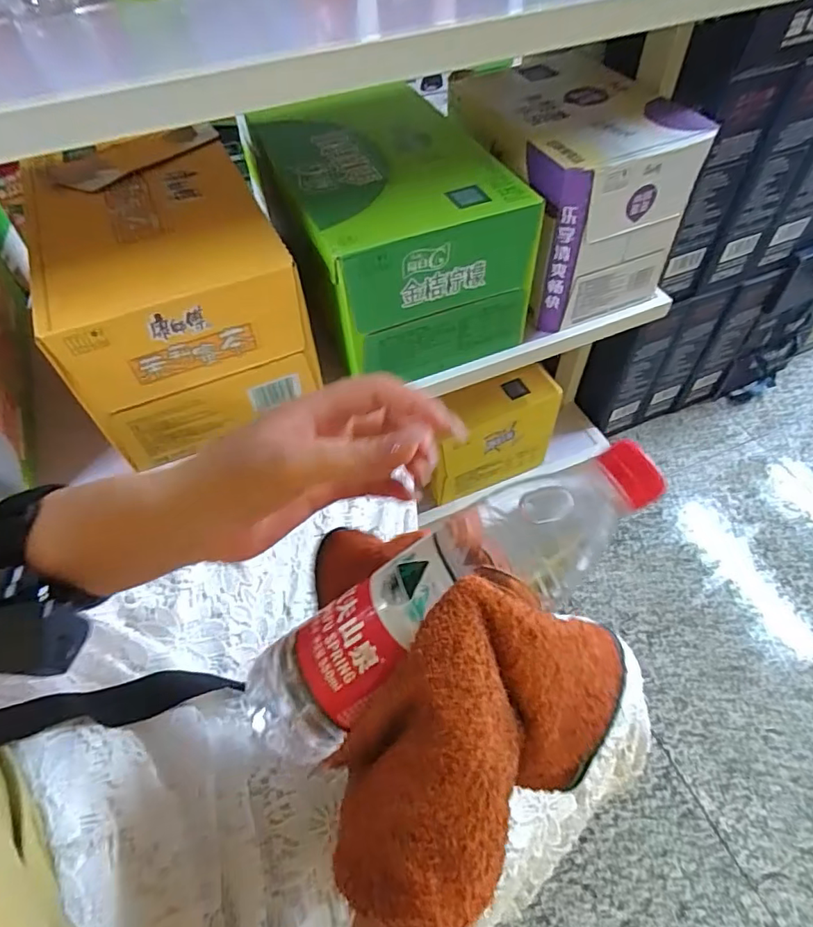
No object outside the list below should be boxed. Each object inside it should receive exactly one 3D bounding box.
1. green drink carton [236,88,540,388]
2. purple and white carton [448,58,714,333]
[{"bbox_3d":[-0.023,-0.307,0.712,0.241,0.212,0.326,-21,55,-12],"label":"green drink carton"},{"bbox_3d":[0.211,-0.383,0.756,0.216,0.223,0.292,-18,55,-11],"label":"purple and white carton"}]

